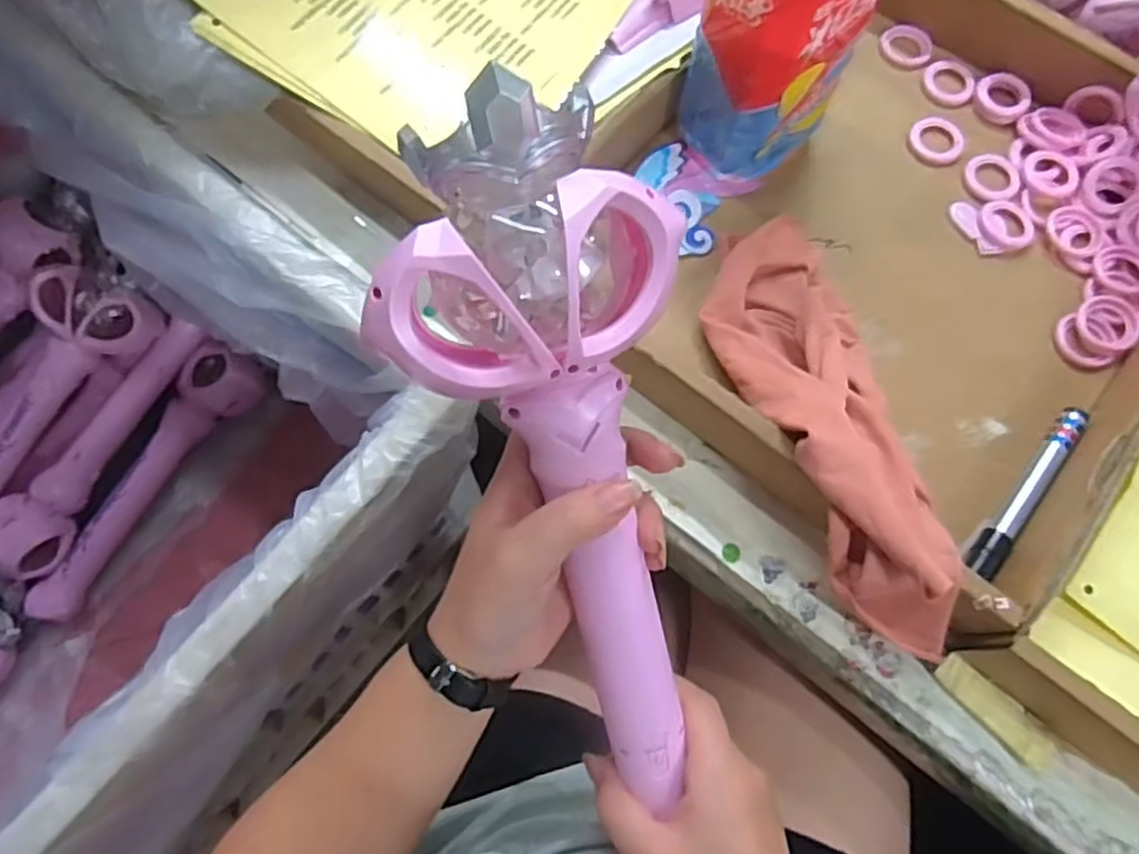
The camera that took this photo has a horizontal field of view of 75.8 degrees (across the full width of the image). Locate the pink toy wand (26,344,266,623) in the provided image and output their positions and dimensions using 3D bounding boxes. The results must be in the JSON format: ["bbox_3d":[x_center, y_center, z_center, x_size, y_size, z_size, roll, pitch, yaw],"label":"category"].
[{"bbox_3d":[-0.461,0.058,0.787,0.071,0.058,0.335,32,75,10],"label":"pink toy wand"}]

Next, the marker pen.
[{"bbox_3d":[0.266,0.036,0.424,0.015,0.017,0.126,37,76,11],"label":"marker pen"}]

